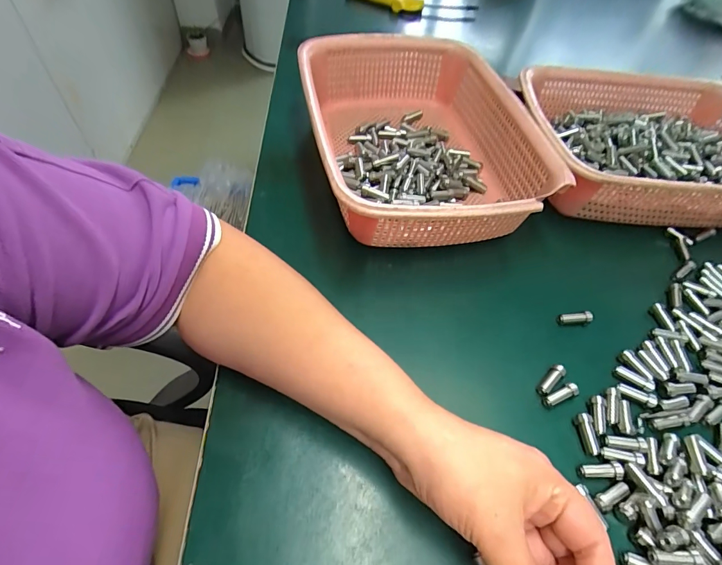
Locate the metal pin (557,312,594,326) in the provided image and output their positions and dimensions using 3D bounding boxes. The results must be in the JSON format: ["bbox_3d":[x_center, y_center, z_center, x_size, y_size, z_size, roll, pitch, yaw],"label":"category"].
[{"bbox_3d":[0.180,0.030,0.334,0.027,0.010,0.008,0,53,-5],"label":"metal pin"}]

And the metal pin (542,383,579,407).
[{"bbox_3d":[0.147,0.083,0.292,0.026,0.009,0.008,-18,56,-18],"label":"metal pin"}]

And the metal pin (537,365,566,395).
[{"bbox_3d":[0.142,0.072,0.297,0.027,0.006,0.009,-36,63,-27],"label":"metal pin"}]

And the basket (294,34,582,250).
[{"bbox_3d":[0.057,-0.148,0.417,0.214,0.085,0.291,-8,54,-11],"label":"basket"}]

